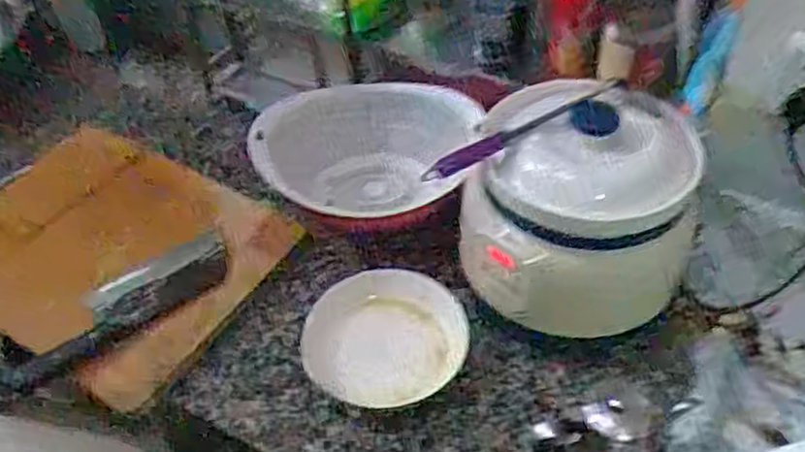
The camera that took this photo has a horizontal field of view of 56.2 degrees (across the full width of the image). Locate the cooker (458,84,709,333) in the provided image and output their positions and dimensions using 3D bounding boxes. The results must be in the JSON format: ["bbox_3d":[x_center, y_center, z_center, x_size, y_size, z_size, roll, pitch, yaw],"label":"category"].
[{"bbox_3d":[0.175,-0.016,0.798,0.221,0.208,0.208,12,49,13],"label":"cooker"}]

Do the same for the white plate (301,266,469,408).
[{"bbox_3d":[-0.020,0.121,0.823,0.179,0.040,0.166,11,49,11],"label":"white plate"}]

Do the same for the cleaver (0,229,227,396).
[{"bbox_3d":[-0.326,0.091,0.864,0.269,0.022,0.097,-30,54,-23],"label":"cleaver"}]

